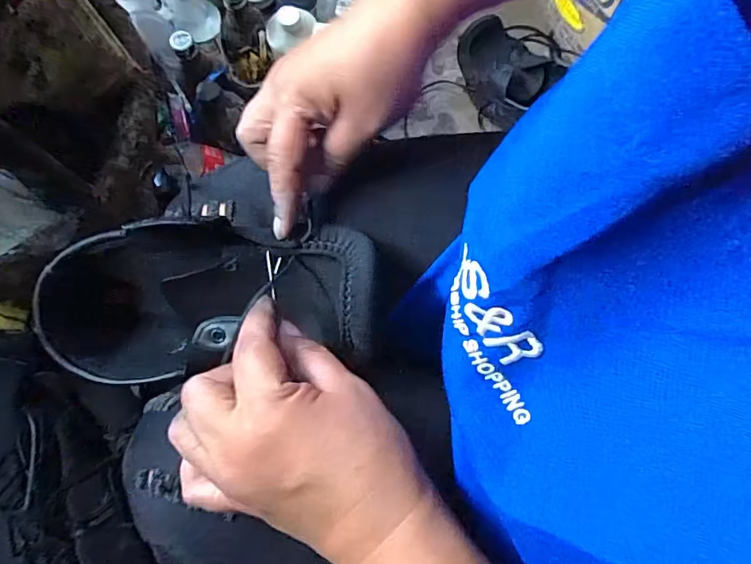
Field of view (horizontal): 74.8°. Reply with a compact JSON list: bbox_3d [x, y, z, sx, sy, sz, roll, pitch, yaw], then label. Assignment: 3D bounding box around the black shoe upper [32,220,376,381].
[{"bbox_3d":[-0.114,0.010,0.315,0.235,0.082,0.093,-9,77,20],"label":"black shoe upper"}]

